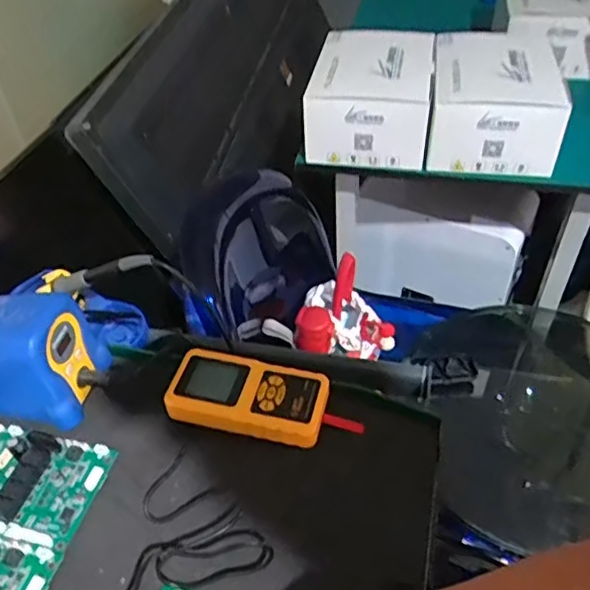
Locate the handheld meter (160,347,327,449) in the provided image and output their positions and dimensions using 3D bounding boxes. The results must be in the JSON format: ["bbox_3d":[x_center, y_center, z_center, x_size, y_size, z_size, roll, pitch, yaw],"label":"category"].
[{"bbox_3d":[-0.042,0.092,0.543,0.141,0.031,0.071,9,47,13],"label":"handheld meter"}]

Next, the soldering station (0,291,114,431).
[{"bbox_3d":[-0.252,0.056,0.549,0.109,0.104,0.087,7,47,12],"label":"soldering station"}]

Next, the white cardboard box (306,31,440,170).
[{"bbox_3d":[0.139,-0.362,1.057,0.201,0.137,0.254,6,47,11],"label":"white cardboard box"}]

